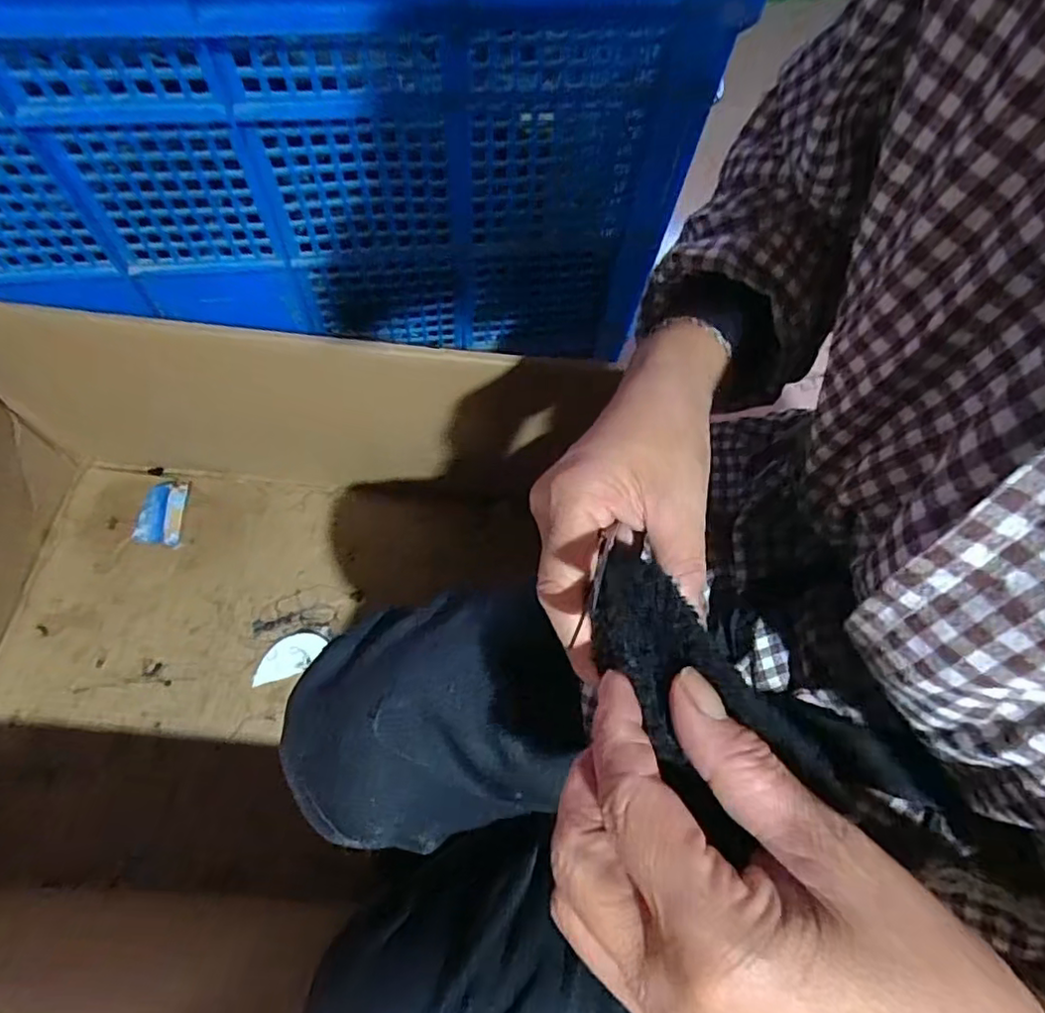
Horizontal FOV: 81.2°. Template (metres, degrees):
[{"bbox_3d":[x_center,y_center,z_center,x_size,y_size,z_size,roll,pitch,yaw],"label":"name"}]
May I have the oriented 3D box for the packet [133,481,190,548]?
[{"bbox_3d":[-0.442,0.004,0.753,0.050,0.034,0.083,9,65,1],"label":"packet"}]

